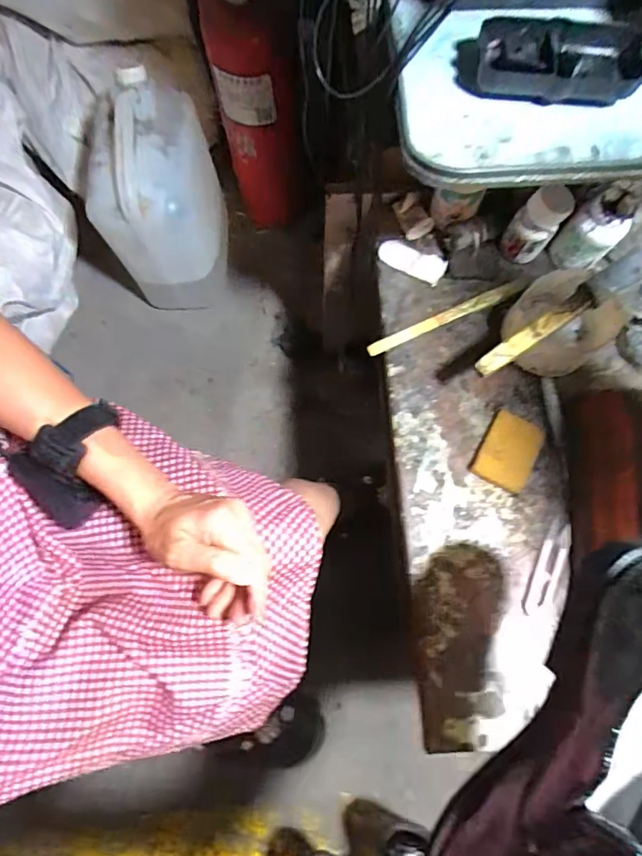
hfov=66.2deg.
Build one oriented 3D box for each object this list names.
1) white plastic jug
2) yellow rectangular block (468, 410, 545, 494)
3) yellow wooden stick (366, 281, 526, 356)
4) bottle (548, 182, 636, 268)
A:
[{"bbox_3d":[-0.250,-0.356,0.814,0.161,0.313,0.222,2,76,2],"label":"white plastic jug"},{"bbox_3d":[0.184,0.022,0.481,0.053,0.009,0.072,27,78,7],"label":"yellow rectangular block"},{"bbox_3d":[0.131,-0.115,0.515,0.178,0.017,0.013,-22,77,-4],"label":"yellow wooden stick"},{"bbox_3d":[0.273,-0.194,0.495,0.049,0.081,0.044,-24,77,-5],"label":"bottle"}]

